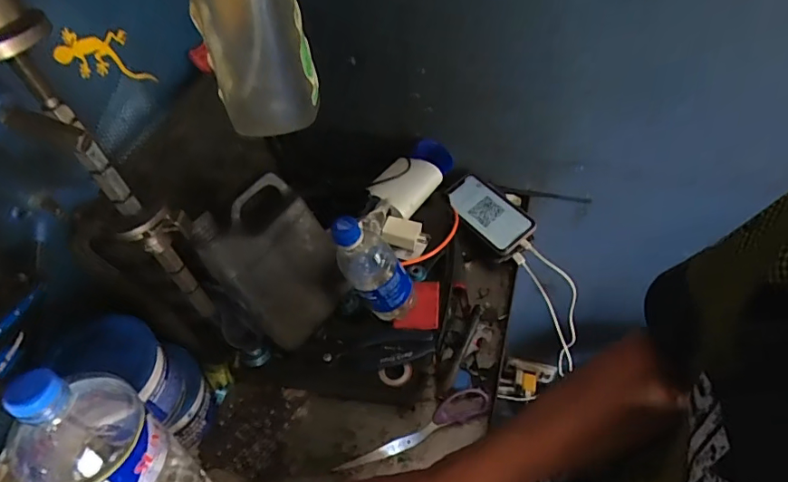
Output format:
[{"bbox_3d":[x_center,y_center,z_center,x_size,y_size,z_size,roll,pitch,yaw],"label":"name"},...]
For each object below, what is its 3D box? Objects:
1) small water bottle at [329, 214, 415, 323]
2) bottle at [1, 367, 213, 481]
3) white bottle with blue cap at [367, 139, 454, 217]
[{"bbox_3d":[-0.027,0.030,0.597,0.069,0.169,0.061,-10,44,25],"label":"small water bottle"},{"bbox_3d":[-0.227,0.199,0.437,0.080,0.309,0.081,-1,48,1],"label":"bottle"},{"bbox_3d":[0.037,-0.097,0.790,0.071,0.054,0.178,29,55,24],"label":"white bottle with blue cap"}]

